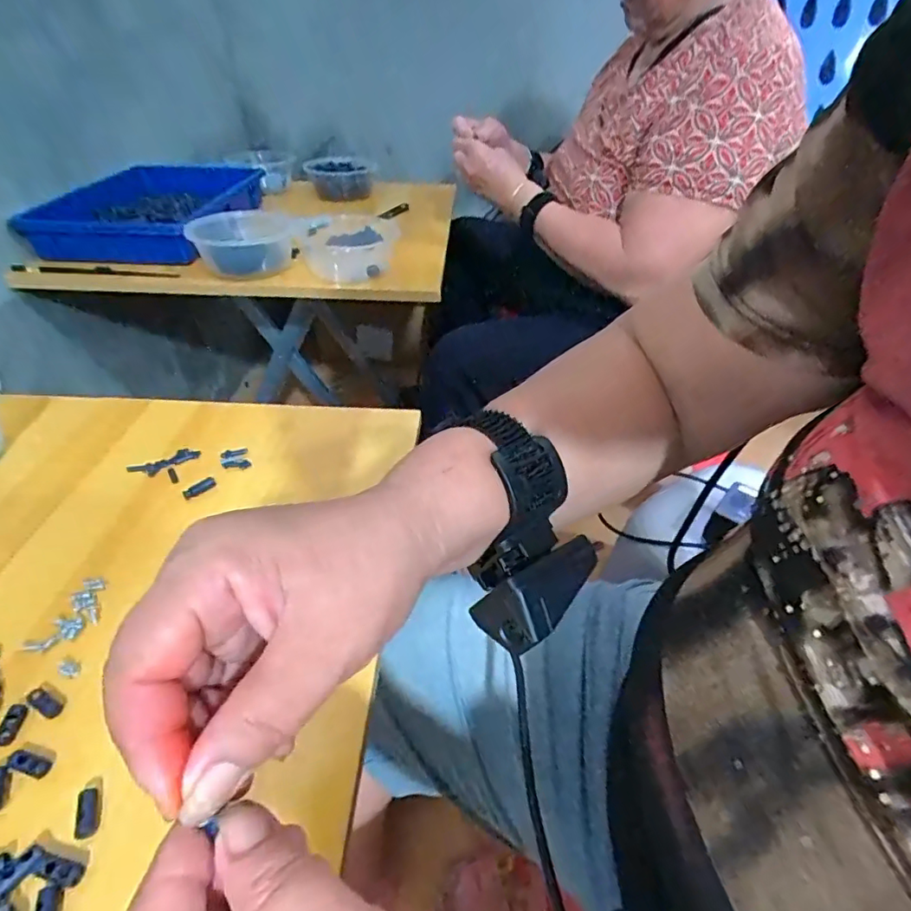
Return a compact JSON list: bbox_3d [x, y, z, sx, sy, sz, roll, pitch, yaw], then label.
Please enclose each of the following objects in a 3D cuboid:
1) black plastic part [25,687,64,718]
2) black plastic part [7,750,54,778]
[{"bbox_3d":[-0.207,0.124,0.272,0.021,0.004,0.009,20,42,18],"label":"black plastic part"},{"bbox_3d":[-0.197,0.142,0.250,0.020,0.004,0.008,13,41,11],"label":"black plastic part"}]

